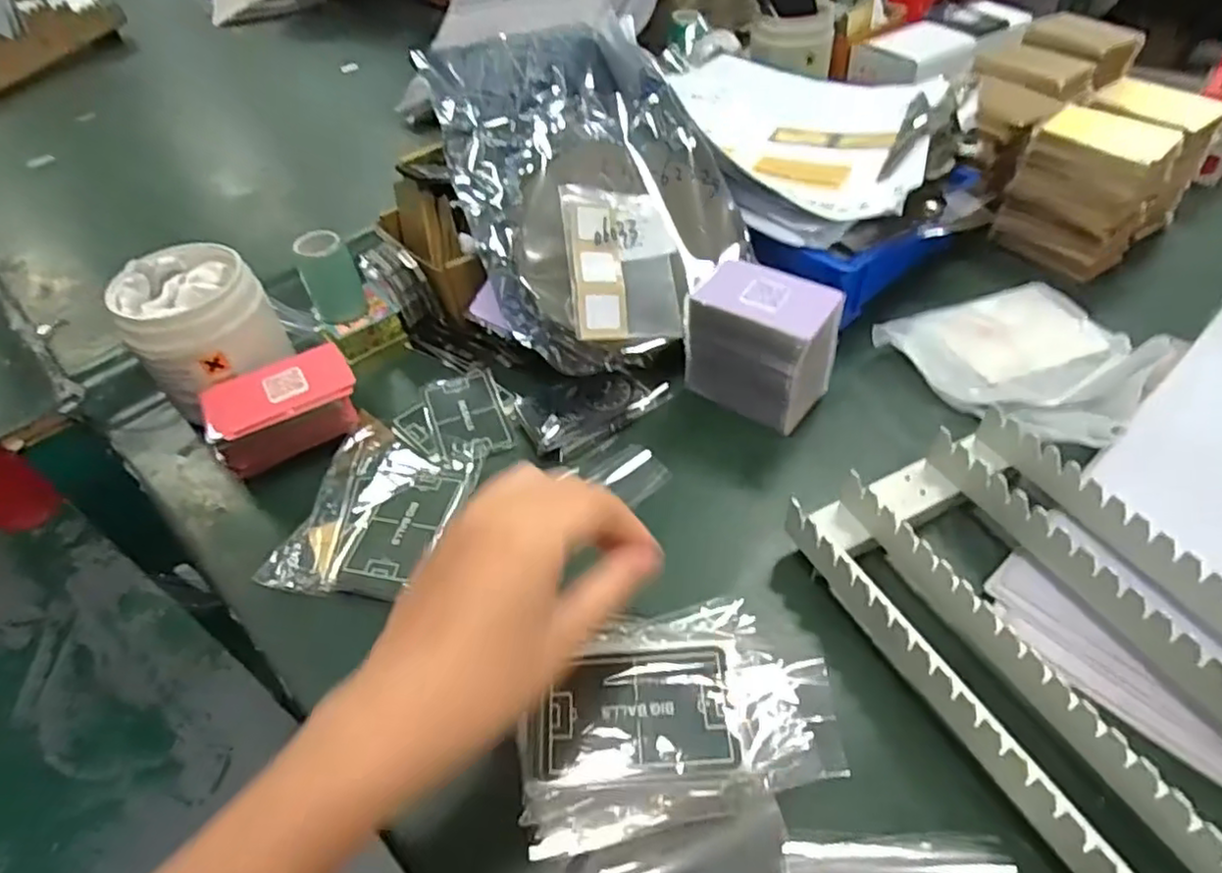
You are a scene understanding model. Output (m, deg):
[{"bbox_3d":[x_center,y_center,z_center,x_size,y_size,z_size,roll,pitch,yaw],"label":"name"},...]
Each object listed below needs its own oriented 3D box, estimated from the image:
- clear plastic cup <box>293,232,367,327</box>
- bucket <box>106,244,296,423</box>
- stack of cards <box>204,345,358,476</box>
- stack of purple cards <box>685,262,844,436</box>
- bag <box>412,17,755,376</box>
[{"bbox_3d":[-0.223,-0.125,0.539,0.041,0.065,0.036,-23,50,-16],"label":"clear plastic cup"},{"bbox_3d":[-0.294,-0.069,0.500,0.088,0.108,0.092,-2,48,2],"label":"bucket"},{"bbox_3d":[-0.233,-0.017,0.488,0.100,0.054,0.057,-22,50,-15],"label":"stack of cards"},{"bbox_3d":[0.102,-0.060,0.473,0.095,0.096,0.057,24,54,24],"label":"stack of purple cards"},{"bbox_3d":[-0.016,-0.193,0.520,0.197,0.043,0.273,-22,82,-7],"label":"bag"}]

